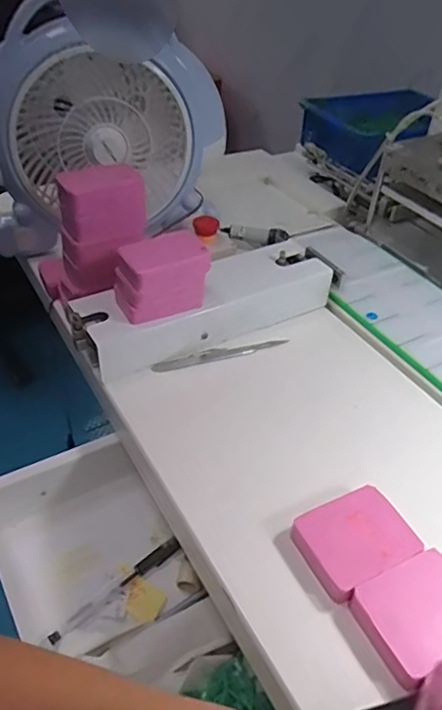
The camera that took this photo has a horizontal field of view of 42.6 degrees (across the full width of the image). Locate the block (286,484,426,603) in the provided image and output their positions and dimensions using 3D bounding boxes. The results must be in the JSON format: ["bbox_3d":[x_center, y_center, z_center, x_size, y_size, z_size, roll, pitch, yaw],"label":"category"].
[{"bbox_3d":[0.090,0.123,0.378,0.070,0.015,0.057,-16,44,-21],"label":"block"}]

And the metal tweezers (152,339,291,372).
[{"bbox_3d":[-0.001,-0.001,0.538,0.130,0.009,0.018,-12,43,-17],"label":"metal tweezers"}]

